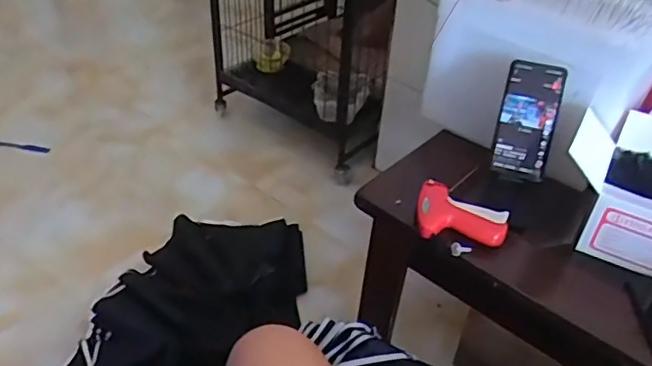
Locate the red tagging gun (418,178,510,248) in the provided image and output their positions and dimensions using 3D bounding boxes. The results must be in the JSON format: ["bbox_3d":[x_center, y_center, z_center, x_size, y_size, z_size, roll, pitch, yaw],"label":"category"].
[{"bbox_3d":[0.181,0.040,0.752,0.112,0.024,0.090,9,38,6],"label":"red tagging gun"}]

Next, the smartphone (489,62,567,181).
[{"bbox_3d":[0.263,-0.082,0.734,0.070,0.146,0.017,12,4,17],"label":"smartphone"}]

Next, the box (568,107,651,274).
[{"bbox_3d":[0.404,0.015,0.712,0.201,0.113,0.161,19,40,18],"label":"box"}]

